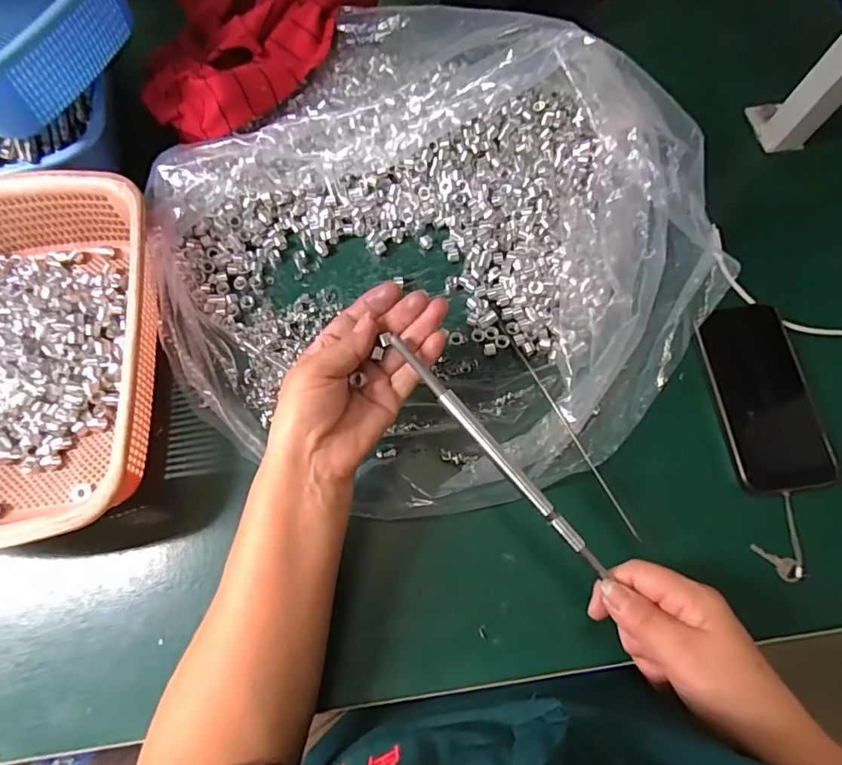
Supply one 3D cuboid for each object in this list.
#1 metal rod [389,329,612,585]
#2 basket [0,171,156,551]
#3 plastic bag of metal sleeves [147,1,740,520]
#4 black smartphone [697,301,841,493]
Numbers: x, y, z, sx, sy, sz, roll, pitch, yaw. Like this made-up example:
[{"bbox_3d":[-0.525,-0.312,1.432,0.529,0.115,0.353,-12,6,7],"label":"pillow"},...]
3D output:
[{"bbox_3d":[0.050,0.047,0.338,0.011,0.012,0.205,-40,85,-9],"label":"metal rod"},{"bbox_3d":[-0.317,-0.021,0.389,0.213,0.071,0.294,-7,72,-3],"label":"basket"},{"bbox_3d":[0.014,-0.134,0.405,0.447,0.107,0.462,43,76,12],"label":"plastic bag of metal sleeves"},{"bbox_3d":[0.285,0.011,0.415,0.073,0.015,0.156,-8,72,-4],"label":"black smartphone"}]

